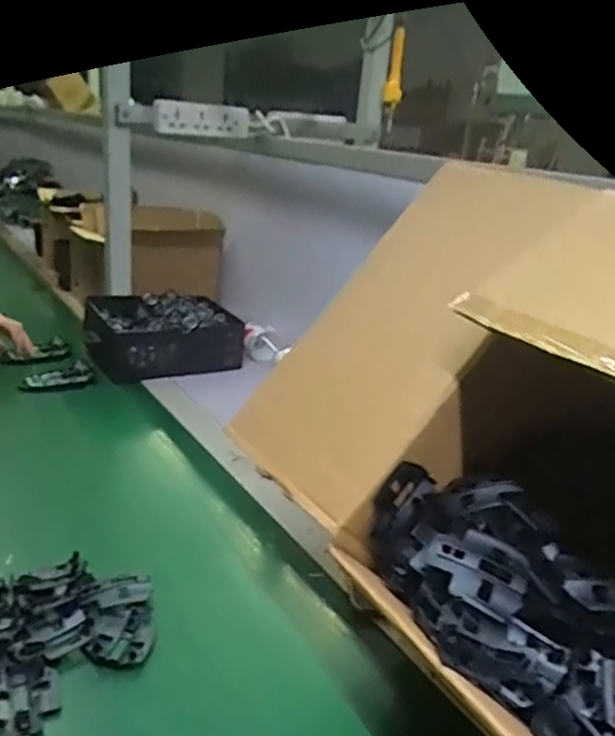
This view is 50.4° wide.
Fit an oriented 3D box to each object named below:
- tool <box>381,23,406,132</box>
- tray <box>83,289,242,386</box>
[{"bbox_3d":[0.169,-0.573,1.301,0.032,0.180,0.049,7,25,12],"label":"tool"},{"bbox_3d":[-0.261,-0.058,1.151,0.261,0.100,0.175,-7,24,-34],"label":"tray"}]

